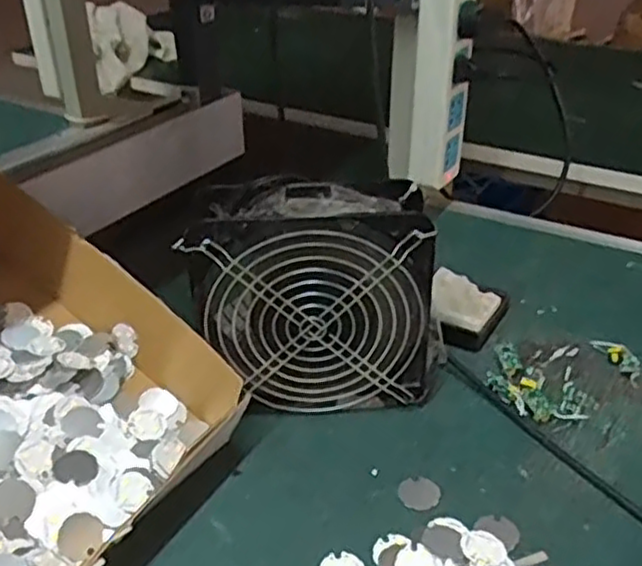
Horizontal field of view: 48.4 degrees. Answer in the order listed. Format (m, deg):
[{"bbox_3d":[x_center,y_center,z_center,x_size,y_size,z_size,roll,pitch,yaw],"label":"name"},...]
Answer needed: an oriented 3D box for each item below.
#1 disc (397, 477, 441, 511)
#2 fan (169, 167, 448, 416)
[{"bbox_3d":[0.060,0.127,0.432,0.024,0.004,0.025,0,32,0],"label":"disc"},{"bbox_3d":[0.000,0.011,0.475,0.160,0.149,0.060,-2,33,-3],"label":"fan"}]

